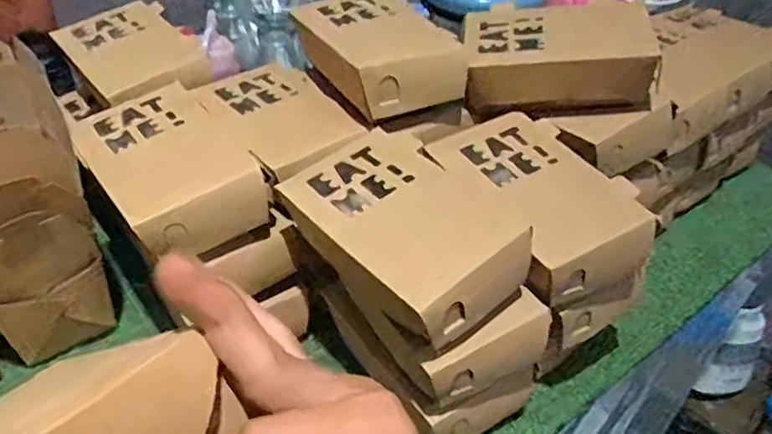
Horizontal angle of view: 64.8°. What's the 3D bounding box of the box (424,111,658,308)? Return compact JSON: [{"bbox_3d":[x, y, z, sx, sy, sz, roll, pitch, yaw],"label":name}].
[{"bbox_3d":[0.101,-0.010,0.437,0.099,0.058,0.148,-17,43,-26],"label":"box"}]

